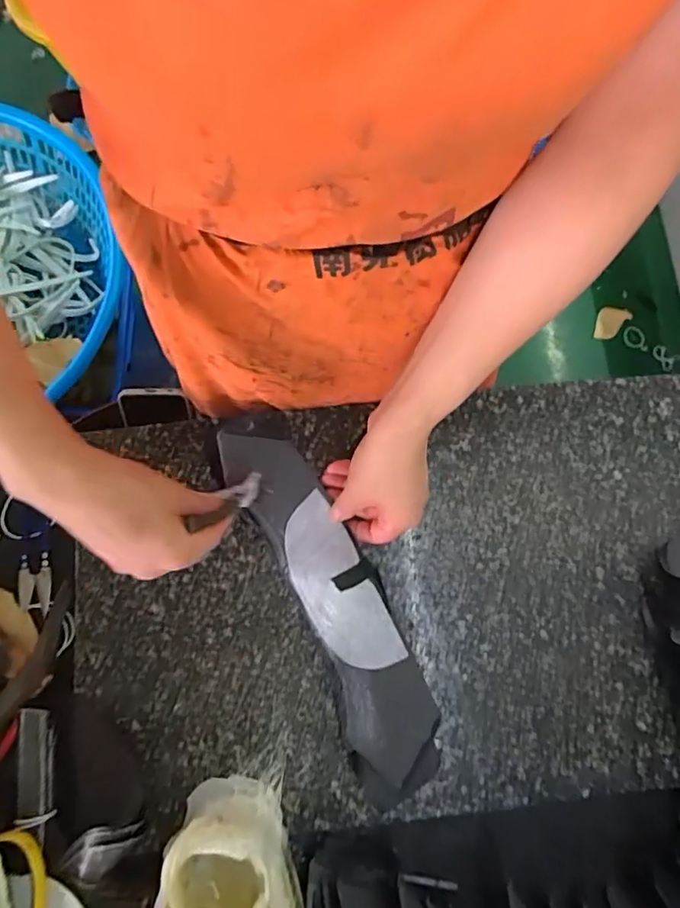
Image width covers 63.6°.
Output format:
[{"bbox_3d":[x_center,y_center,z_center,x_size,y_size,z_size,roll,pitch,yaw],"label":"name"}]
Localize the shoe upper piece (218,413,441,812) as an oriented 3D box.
[{"bbox_3d":[-0.012,0.110,0.453,0.075,0.032,0.326,-26,76,-6],"label":"shoe upper piece"}]

